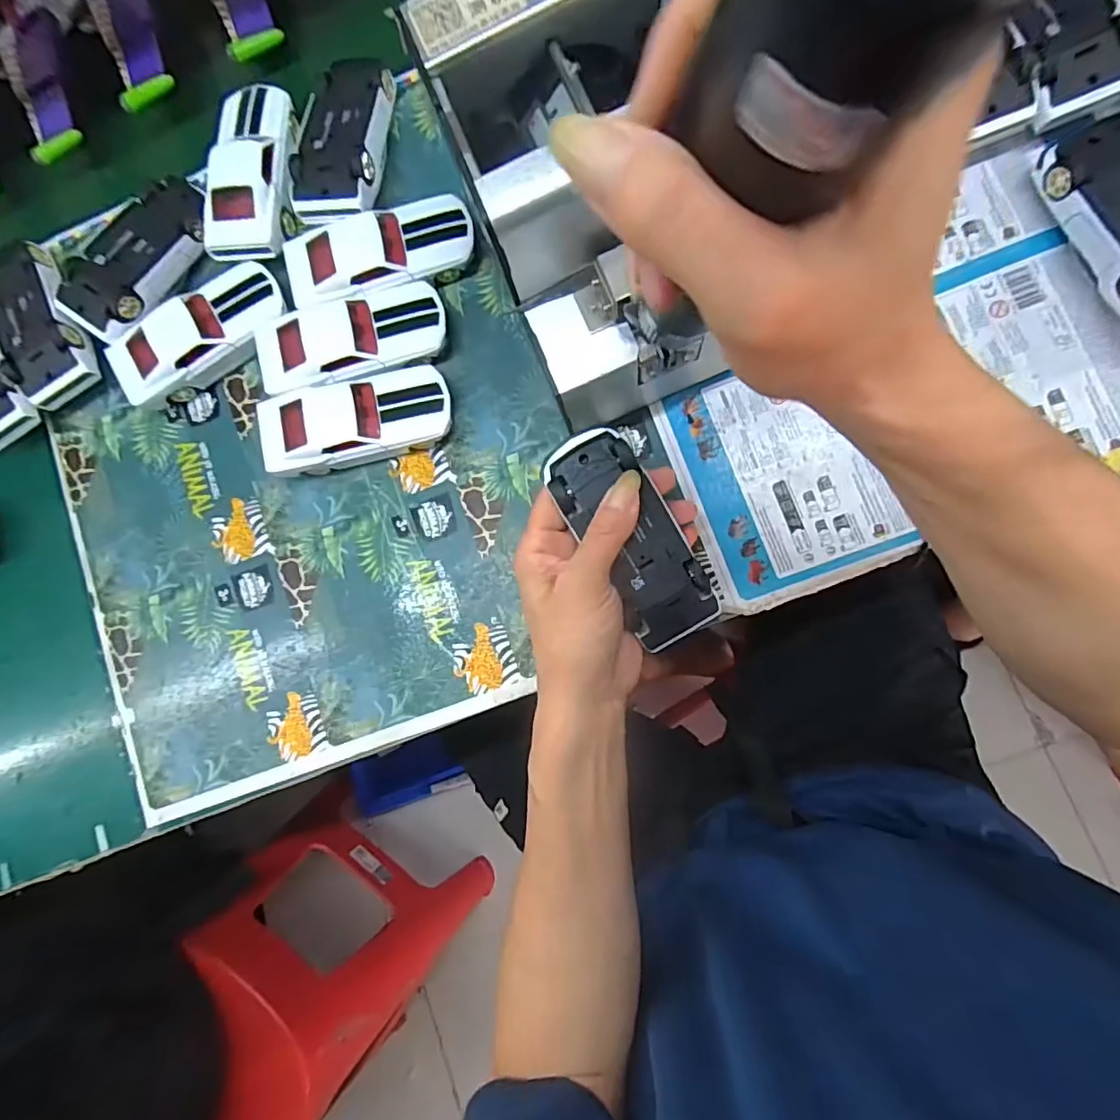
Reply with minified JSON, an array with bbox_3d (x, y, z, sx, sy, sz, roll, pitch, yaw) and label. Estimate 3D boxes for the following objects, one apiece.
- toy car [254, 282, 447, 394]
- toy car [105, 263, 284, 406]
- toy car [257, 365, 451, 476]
[{"bbox_3d":[-0.139,-0.148,0.388,0.126,0.037,0.052,-13,82,6],"label":"toy car"},{"bbox_3d":[-0.254,-0.159,0.401,0.130,0.037,0.057,-32,81,3],"label":"toy car"},{"bbox_3d":[-0.136,-0.094,0.382,0.125,0.036,0.053,-11,83,6],"label":"toy car"}]

